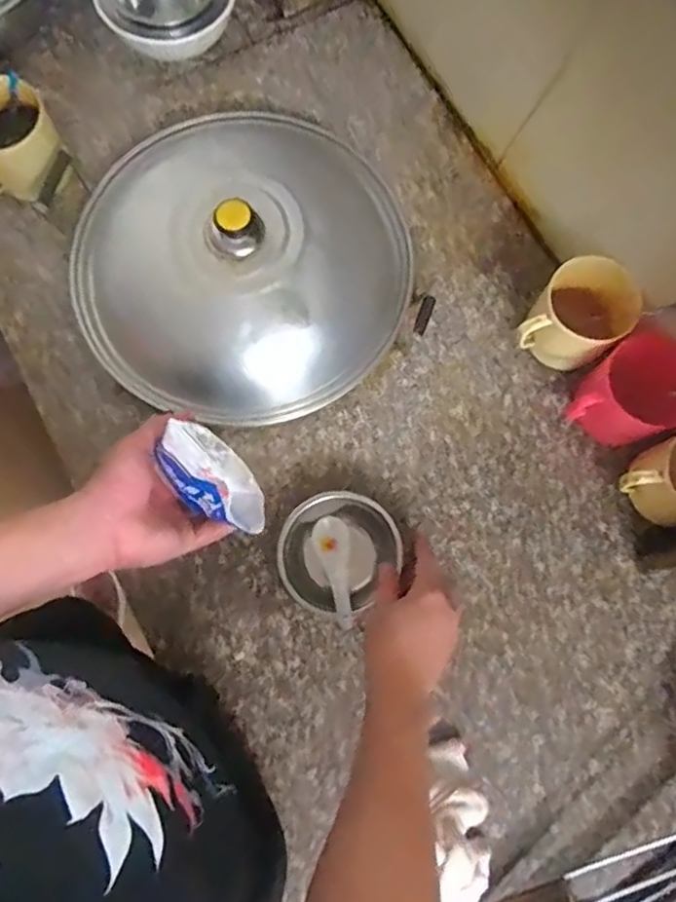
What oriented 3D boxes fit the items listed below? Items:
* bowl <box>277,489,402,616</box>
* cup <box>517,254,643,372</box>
[{"bbox_3d":[-0.002,0.105,0.642,0.115,0.048,0.123,0,77,0],"label":"bowl"},{"bbox_3d":[0.261,-0.141,0.670,0.094,0.108,0.094,0,77,0],"label":"cup"}]

